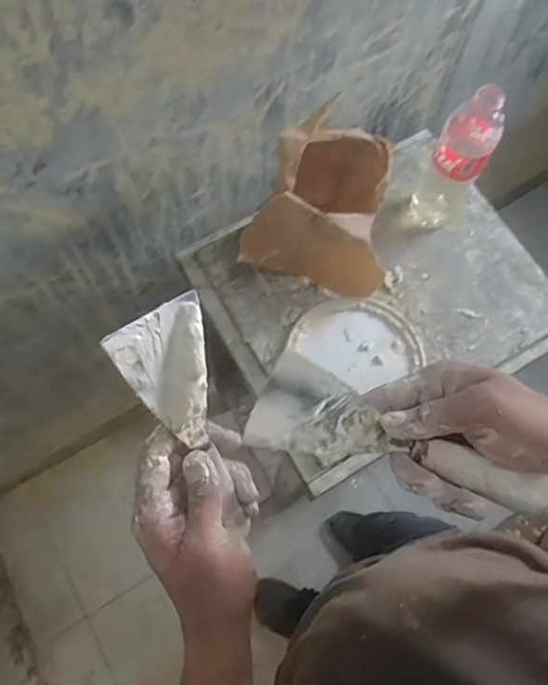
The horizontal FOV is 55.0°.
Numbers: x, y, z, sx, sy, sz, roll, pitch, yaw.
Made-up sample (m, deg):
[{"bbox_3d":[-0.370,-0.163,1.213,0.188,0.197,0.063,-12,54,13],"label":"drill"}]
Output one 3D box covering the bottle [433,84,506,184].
[{"bbox_3d":[0.232,-0.246,0.611,0.064,0.125,0.061,28,71,9],"label":"bottle"}]

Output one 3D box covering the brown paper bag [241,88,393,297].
[{"bbox_3d":[0.064,-0.162,0.663,0.172,0.171,0.114,18,70,5],"label":"brown paper bag"}]

